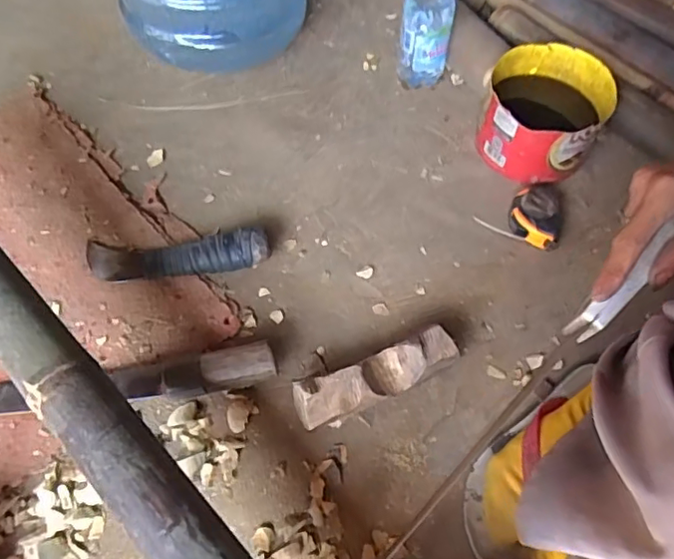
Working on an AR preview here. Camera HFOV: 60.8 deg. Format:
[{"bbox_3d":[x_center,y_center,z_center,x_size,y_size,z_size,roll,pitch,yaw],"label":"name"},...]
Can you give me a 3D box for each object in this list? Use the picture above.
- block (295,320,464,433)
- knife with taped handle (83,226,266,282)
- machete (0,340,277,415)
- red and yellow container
[{"bbox_3d":[0.038,0.099,0.571,0.166,0.046,0.051,-18,61,-14],"label":"block"},{"bbox_3d":[-0.181,-0.029,0.645,0.205,0.038,0.050,0,59,-3],"label":"knife with taped handle"},{"bbox_3d":[-0.220,0.100,0.561,0.315,0.039,0.051,-8,59,-8],"label":"machete"},{"bbox_3d":[0.253,-0.203,0.723,0.136,0.113,0.146,1,59,-2],"label":"red and yellow container"}]

